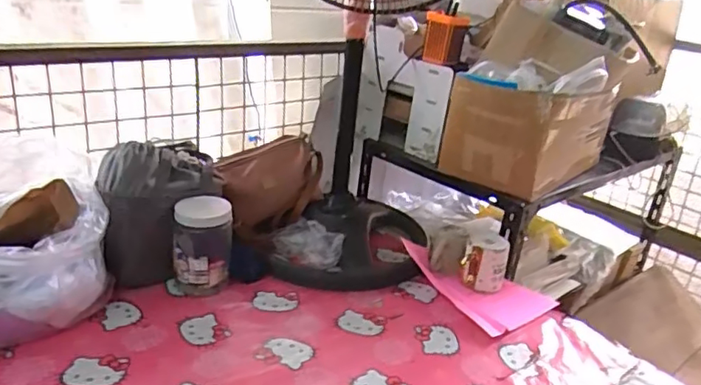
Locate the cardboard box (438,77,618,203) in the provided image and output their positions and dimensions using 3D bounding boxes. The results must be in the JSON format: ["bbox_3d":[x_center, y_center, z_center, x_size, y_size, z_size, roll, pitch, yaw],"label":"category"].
[{"bbox_3d":[0.382,-0.139,1.257,0.326,0.203,0.238,-15,30,-42],"label":"cardboard box"}]

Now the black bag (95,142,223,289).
[{"bbox_3d":[-0.341,0.040,1.052,0.210,0.248,0.107,-11,27,-36],"label":"black bag"}]

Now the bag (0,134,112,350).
[{"bbox_3d":[-0.545,0.072,0.900,0.291,0.263,0.234,-7,25,-29],"label":"bag"}]

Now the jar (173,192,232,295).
[{"bbox_3d":[-0.269,0.098,1.044,0.099,0.159,0.082,-1,22,-15],"label":"jar"}]

